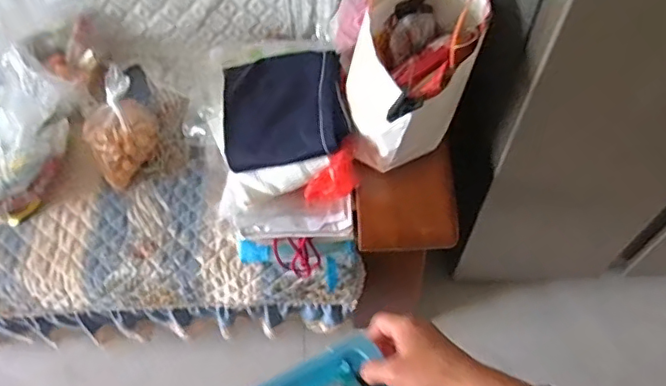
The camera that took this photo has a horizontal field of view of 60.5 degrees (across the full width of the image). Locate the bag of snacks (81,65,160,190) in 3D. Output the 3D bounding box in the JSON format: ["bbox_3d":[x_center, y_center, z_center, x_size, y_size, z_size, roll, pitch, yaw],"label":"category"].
[{"bbox_3d":[-0.455,-0.145,1.212,0.138,0.186,0.208,-21,61,-12],"label":"bag of snacks"}]

